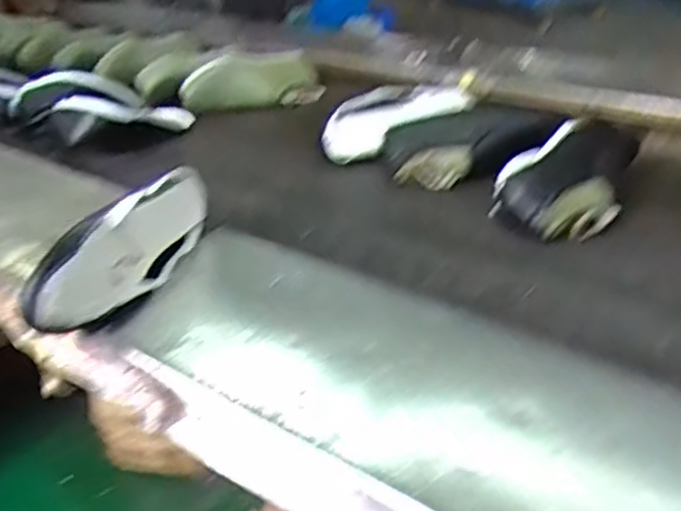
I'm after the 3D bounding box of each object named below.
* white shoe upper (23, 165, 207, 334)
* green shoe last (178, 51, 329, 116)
[{"bbox_3d":[-0.230,-0.007,0.752,0.051,0.110,0.273,6,33,19],"label":"white shoe upper"},{"bbox_3d":[-0.164,-0.324,1.299,0.271,0.093,0.077,-18,33,-19],"label":"green shoe last"}]

